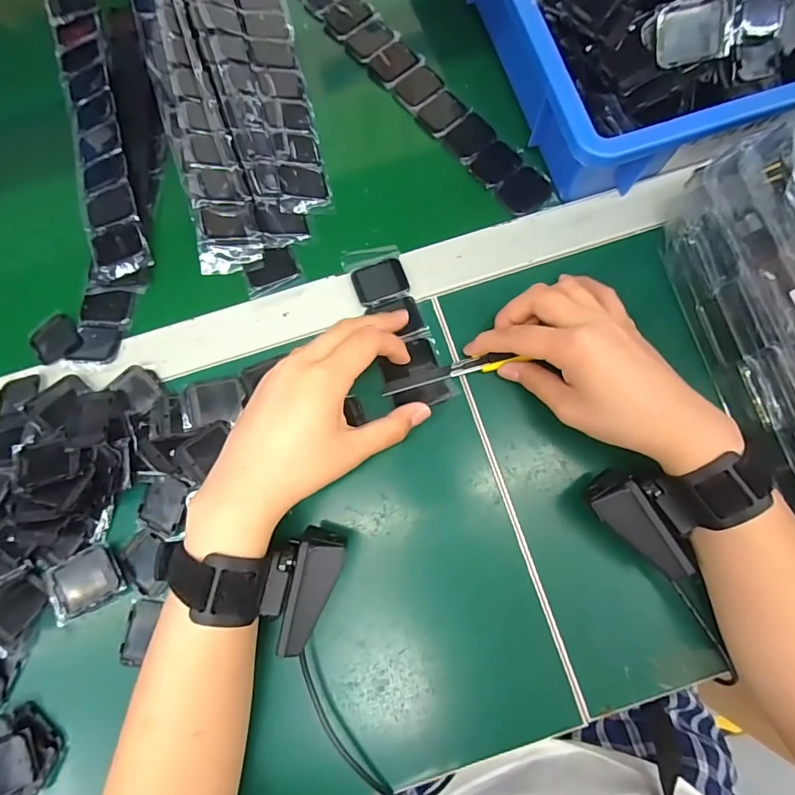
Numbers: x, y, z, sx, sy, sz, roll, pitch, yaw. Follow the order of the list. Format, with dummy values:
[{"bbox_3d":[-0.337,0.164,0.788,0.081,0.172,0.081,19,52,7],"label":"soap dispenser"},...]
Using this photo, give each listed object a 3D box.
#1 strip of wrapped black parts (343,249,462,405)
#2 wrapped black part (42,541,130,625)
[{"bbox_3d":[-0.001,-0.055,0.337,0.044,0.013,0.134,-21,76,-3],"label":"strip of wrapped black parts"},{"bbox_3d":[-0.207,0.121,0.300,0.044,0.006,0.036,-30,79,-5],"label":"wrapped black part"}]

